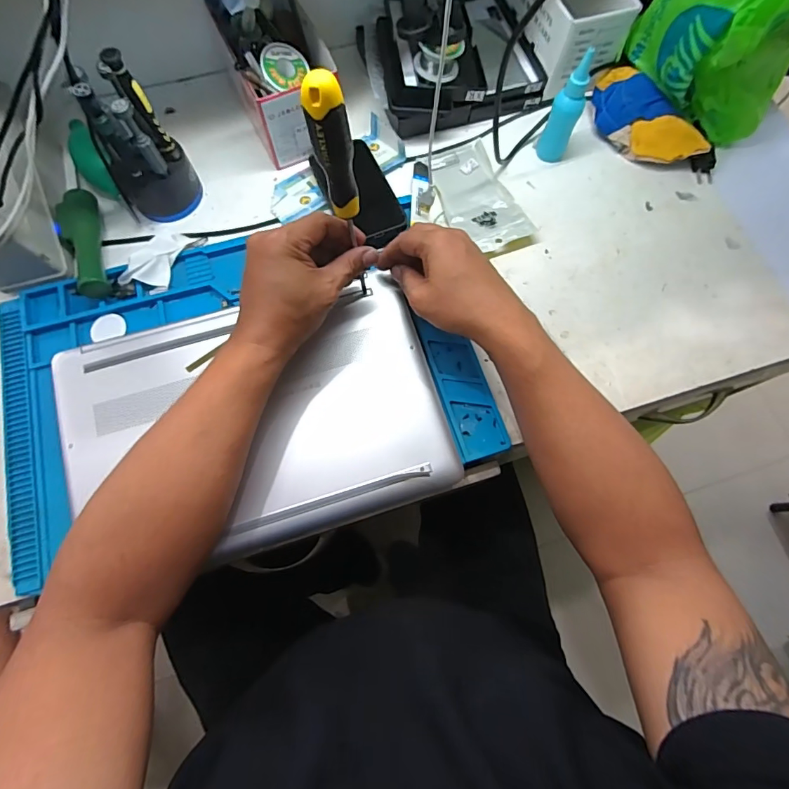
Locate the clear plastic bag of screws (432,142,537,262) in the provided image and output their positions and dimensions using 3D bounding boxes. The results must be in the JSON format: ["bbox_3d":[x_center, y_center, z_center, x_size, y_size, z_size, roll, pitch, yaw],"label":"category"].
[{"bbox_3d":[0.102,-0.240,0.539,0.085,0.018,0.158,-23,74,-7],"label":"clear plastic bag of screws"}]

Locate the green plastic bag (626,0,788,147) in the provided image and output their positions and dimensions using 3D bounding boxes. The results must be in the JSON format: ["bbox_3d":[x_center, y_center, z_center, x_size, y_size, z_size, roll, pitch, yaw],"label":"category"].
[{"bbox_3d":[0.376,-0.409,0.487,0.131,0.204,0.142,-14,73,-5],"label":"green plastic bag"}]

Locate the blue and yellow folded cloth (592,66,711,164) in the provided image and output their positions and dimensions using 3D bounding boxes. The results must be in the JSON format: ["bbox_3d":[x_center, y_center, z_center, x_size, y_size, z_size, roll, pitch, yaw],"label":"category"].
[{"bbox_3d":[0.316,-0.349,0.563,0.089,0.035,0.161,-39,77,-12],"label":"blue and yellow folded cloth"}]

